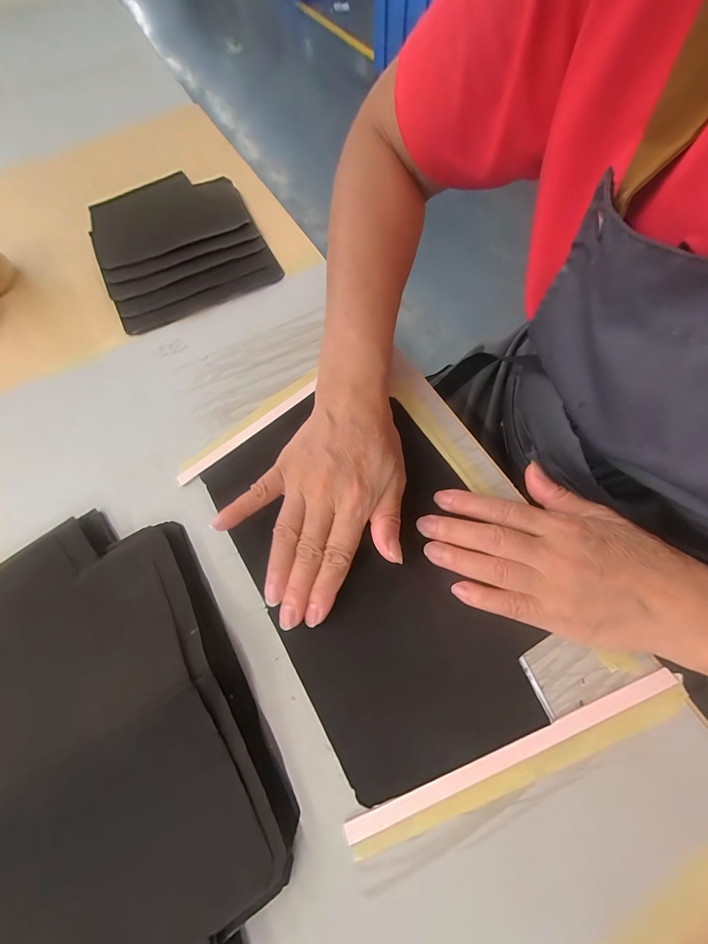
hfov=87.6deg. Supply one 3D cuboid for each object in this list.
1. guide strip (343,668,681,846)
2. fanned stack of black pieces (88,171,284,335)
[{"bbox_3d":[0.098,0.166,0.220,0.216,0.007,0.011,-20,67,-7],"label":"guide strip"},{"bbox_3d":[-0.202,-0.266,0.421,0.171,0.015,0.230,-25,67,-9],"label":"fanned stack of black pieces"}]

